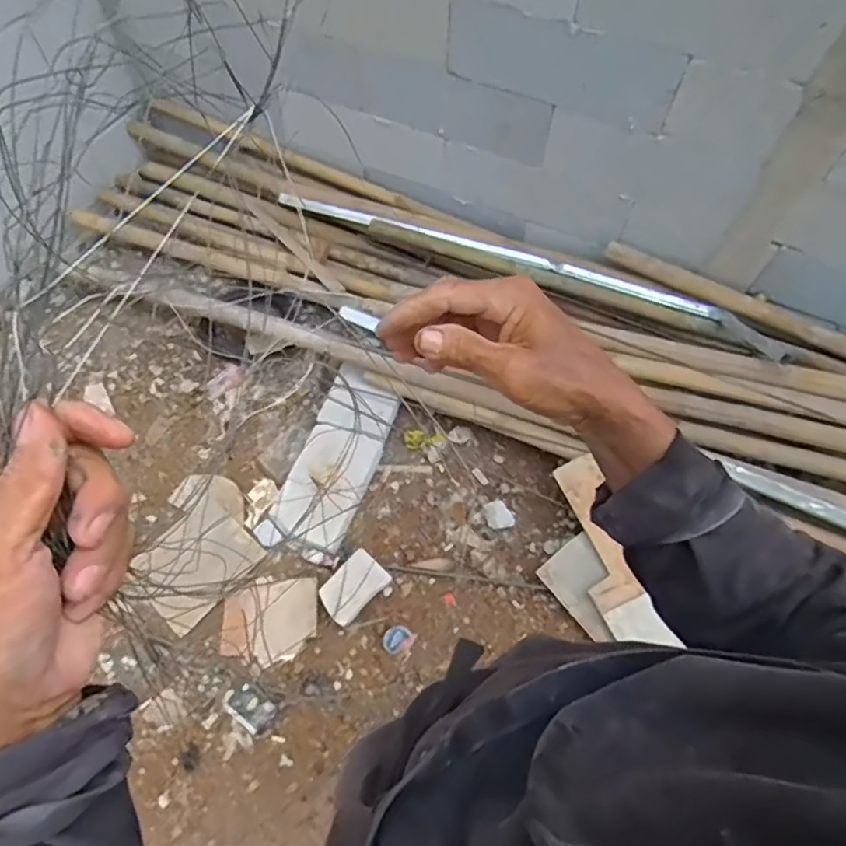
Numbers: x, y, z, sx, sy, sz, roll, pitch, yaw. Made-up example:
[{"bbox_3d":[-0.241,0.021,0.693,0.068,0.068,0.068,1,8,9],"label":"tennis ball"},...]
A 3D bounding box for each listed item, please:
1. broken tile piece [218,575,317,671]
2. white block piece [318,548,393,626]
[{"bbox_3d":[-0.388,0.504,1.488,0.239,0.014,0.194,-8,65,-4],"label":"broken tile piece"},{"bbox_3d":[-0.182,0.428,1.529,0.174,0.028,0.118,-43,83,-16],"label":"white block piece"}]

